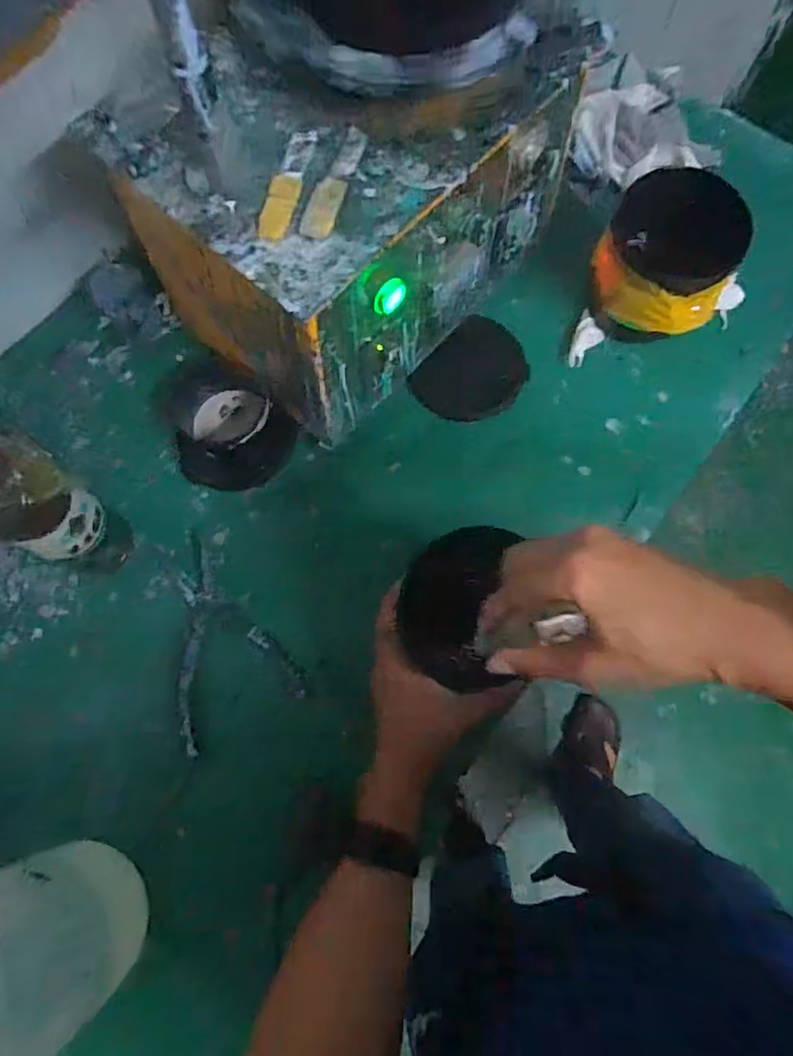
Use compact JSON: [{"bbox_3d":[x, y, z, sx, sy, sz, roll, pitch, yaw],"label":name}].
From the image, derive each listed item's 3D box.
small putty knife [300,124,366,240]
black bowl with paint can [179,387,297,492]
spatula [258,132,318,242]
[{"bbox_3d":[-0.043,-0.242,0.407,0.022,0.009,0.095,16,74,5],"label":"small putty knife"},{"bbox_3d":[-0.171,-0.100,0.582,0.111,0.045,0.110,0,74,0],"label":"black bowl with paint can"},{"bbox_3d":[-0.076,-0.241,0.407,0.022,0.009,0.094,11,74,4],"label":"spatula"}]

